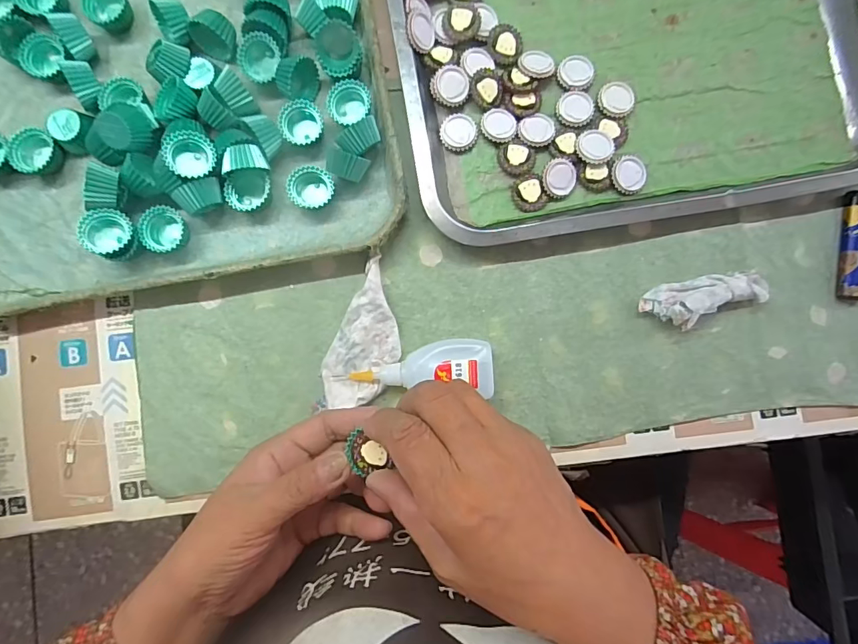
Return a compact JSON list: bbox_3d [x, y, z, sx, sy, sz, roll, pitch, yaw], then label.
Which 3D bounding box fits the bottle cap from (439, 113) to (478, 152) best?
[{"bbox_3d":[0.022,-0.143,0.348,0.027,0.005,0.028,0,87,0],"label":"bottle cap"}]

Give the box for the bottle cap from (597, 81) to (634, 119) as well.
[{"bbox_3d":[0.142,-0.169,0.347,0.026,0.008,0.030,24,87,1],"label":"bottle cap"}]

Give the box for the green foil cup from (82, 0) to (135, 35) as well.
[{"bbox_3d":[-0.236,-0.233,0.342,0.030,0.016,0.030,0,87,0],"label":"green foil cup"}]

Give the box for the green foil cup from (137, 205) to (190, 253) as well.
[{"bbox_3d":[-0.191,-0.066,0.334,0.031,0.019,0.030,0,87,0],"label":"green foil cup"}]

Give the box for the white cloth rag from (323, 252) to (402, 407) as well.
[{"bbox_3d":[-0.044,0.013,0.338,0.048,0.013,0.106,25,87,1],"label":"white cloth rag"}]

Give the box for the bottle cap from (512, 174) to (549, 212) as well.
[{"bbox_3d":[0.075,-0.096,0.344,0.024,0.004,0.027,-23,87,-1],"label":"bottle cap"}]

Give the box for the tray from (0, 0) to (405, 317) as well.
[{"bbox_3d":[-0.199,-0.153,0.333,0.334,0.032,0.256,-10,87,-1],"label":"tray"}]

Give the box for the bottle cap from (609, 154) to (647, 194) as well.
[{"bbox_3d":[0.150,-0.110,0.345,0.028,0.008,0.029,0,87,0],"label":"bottle cap"}]

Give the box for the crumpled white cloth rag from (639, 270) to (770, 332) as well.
[{"bbox_3d":[0.204,-0.017,0.339,0.092,0.020,0.033,-11,87,-1],"label":"crumpled white cloth rag"}]

